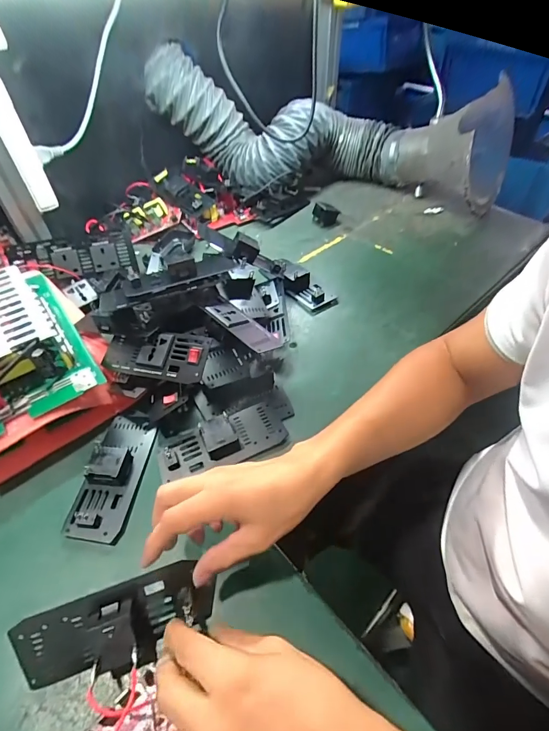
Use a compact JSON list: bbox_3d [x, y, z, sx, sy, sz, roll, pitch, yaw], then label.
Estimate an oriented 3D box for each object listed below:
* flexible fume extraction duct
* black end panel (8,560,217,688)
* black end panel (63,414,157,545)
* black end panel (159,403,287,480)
[{"bbox_3d":[0.117,-0.441,0.724,0.653,0.236,0.195,9,50,10],"label":"flexible fume extraction duct"},{"bbox_3d":[-0.124,0.207,0.293,0.142,0.029,0.061,-14,93,-14],"label":"black end panel"},{"bbox_3d":[-0.171,0.107,0.396,0.059,0.020,0.142,2,49,3],"label":"black end panel"},{"bbox_3d":[-0.060,0.079,0.418,0.140,0.027,0.060,-16,50,-12],"label":"black end panel"}]

